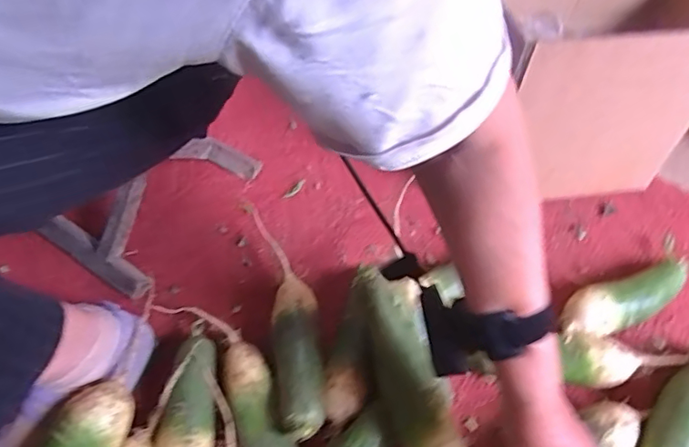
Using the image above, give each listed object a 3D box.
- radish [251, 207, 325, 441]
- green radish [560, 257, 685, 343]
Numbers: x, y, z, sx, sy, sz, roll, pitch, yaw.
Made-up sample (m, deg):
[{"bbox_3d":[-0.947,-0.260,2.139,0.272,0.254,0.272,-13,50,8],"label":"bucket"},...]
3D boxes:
[{"bbox_3d":[-0.064,0.095,0.641,0.057,0.066,0.309,-8,55,-8],"label":"radish"},{"bbox_3d":[0.342,0.087,0.653,0.181,0.047,0.057,-17,56,-14],"label":"green radish"}]

